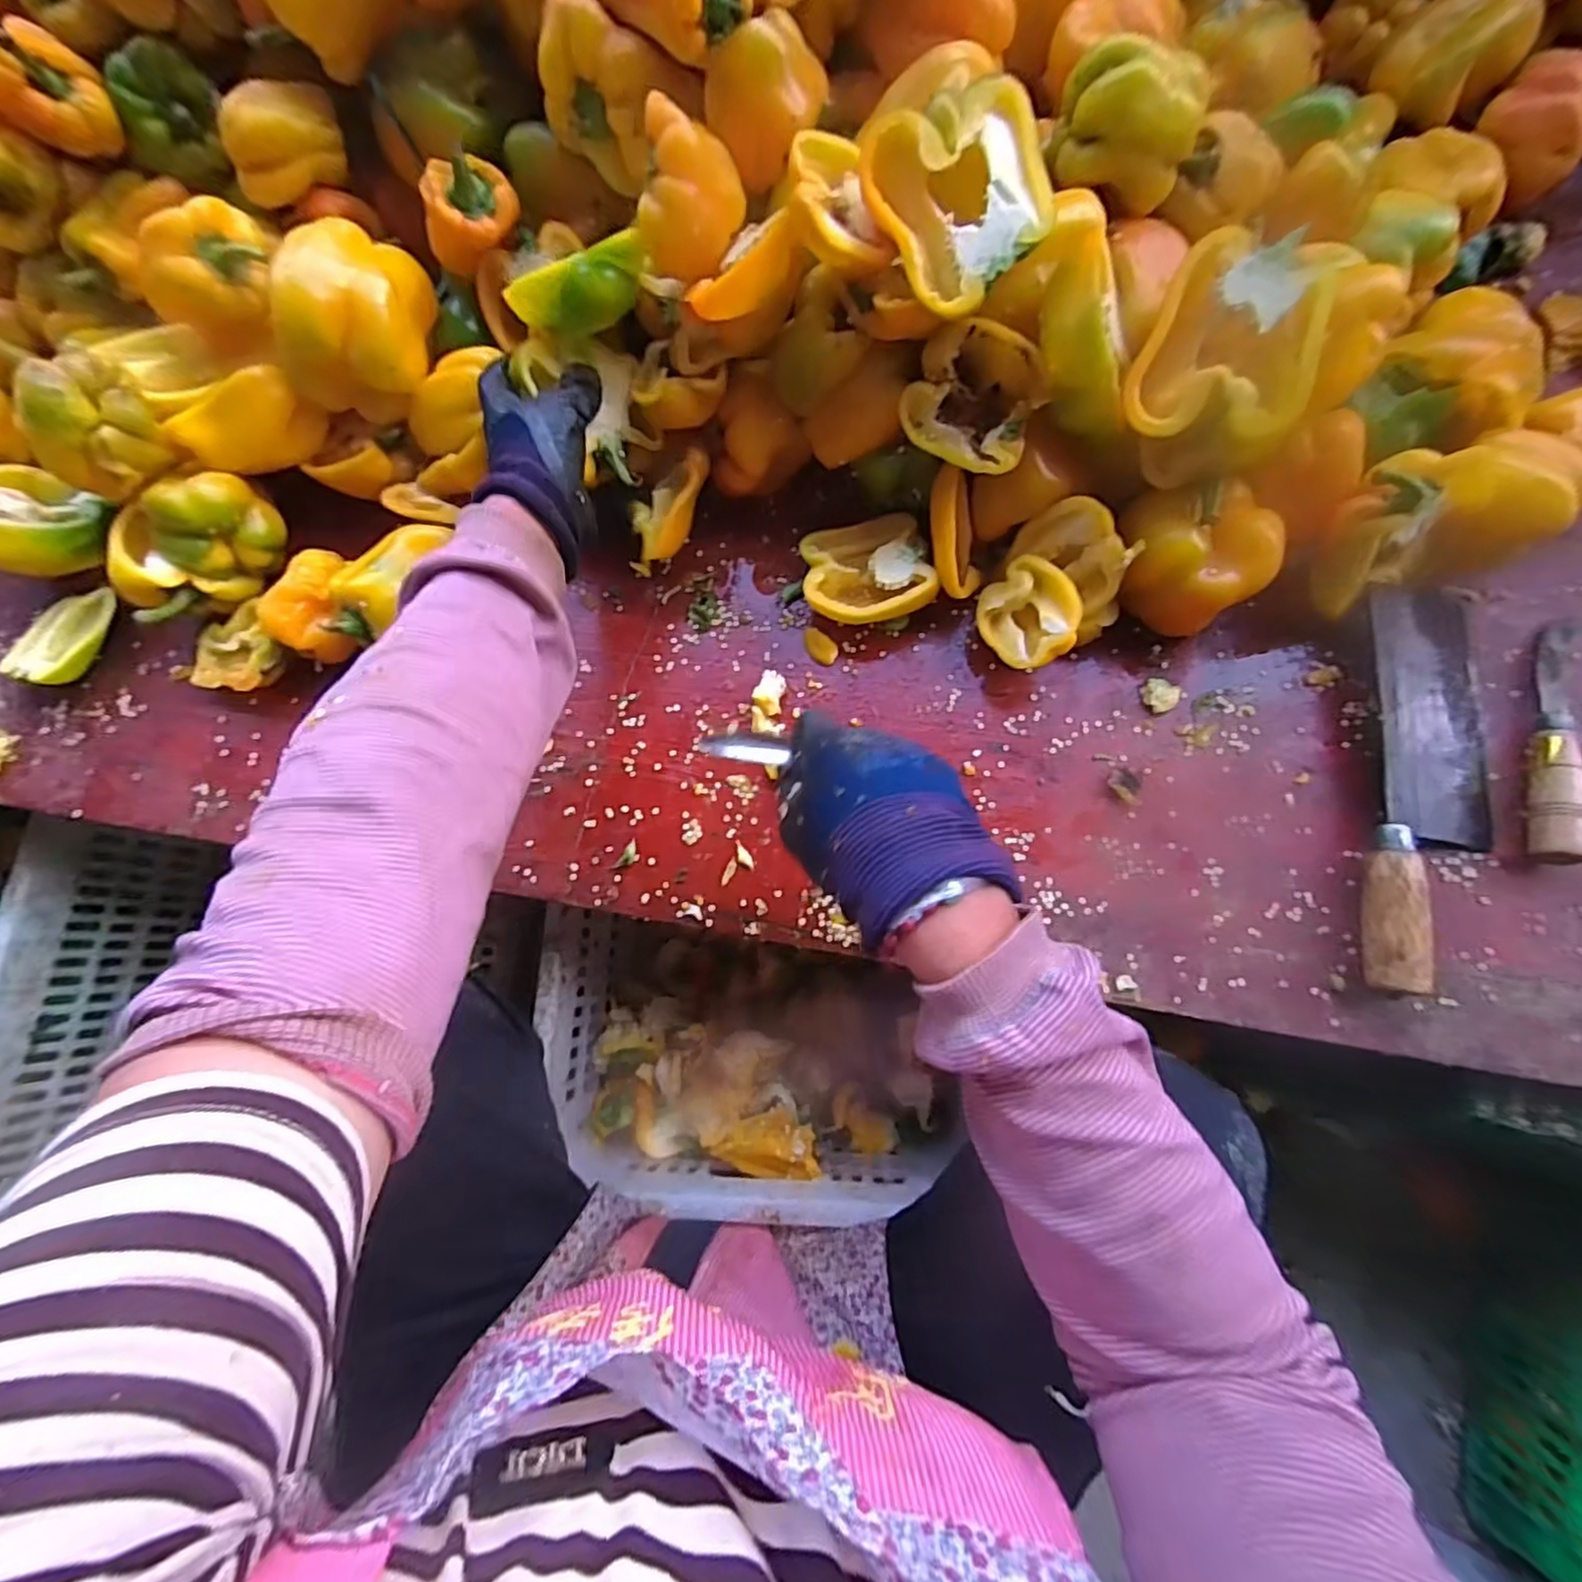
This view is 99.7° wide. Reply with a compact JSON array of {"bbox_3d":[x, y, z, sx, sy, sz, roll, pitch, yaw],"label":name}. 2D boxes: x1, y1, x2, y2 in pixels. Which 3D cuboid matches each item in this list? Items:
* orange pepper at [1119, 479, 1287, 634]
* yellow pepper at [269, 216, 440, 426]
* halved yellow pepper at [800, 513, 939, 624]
[{"bbox_3d":[0.266,-0.153,0.447,0.085,0.073,0.079,1,75,4],"label":"orange pepper"},{"bbox_3d":[-0.310,-0.333,0.470,0.090,0.080,0.097,10,78,7],"label":"yellow pepper"},{"bbox_3d":[0.054,-0.159,0.483,0.087,0.034,0.081,-10,76,2],"label":"halved yellow pepper"}]

